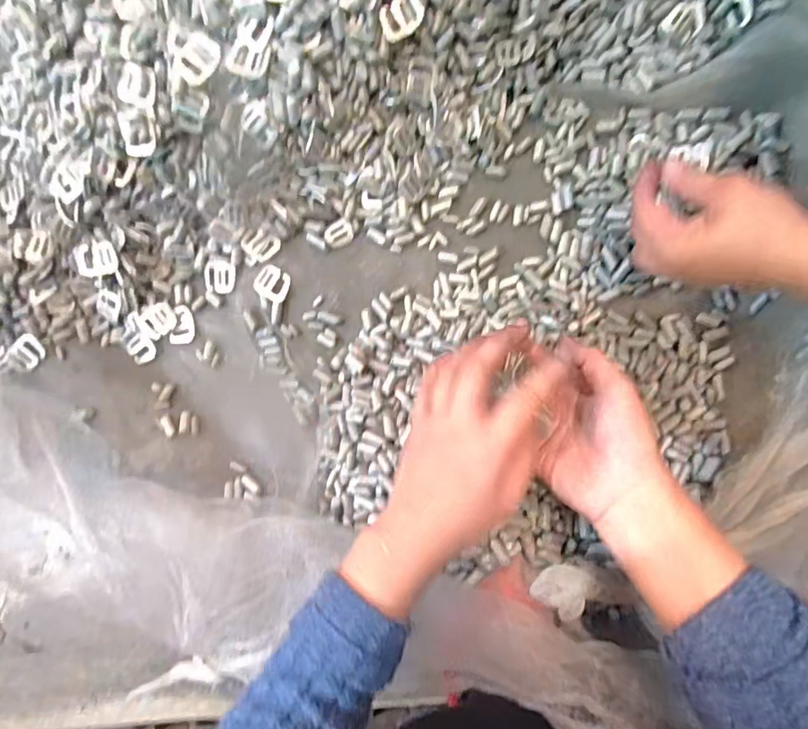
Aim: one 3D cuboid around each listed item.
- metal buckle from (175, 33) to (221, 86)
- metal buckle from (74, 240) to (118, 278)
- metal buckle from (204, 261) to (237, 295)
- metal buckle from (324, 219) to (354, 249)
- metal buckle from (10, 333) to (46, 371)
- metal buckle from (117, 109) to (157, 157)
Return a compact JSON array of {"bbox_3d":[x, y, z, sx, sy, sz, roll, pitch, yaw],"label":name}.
[{"bbox_3d":[-0.155,-0.230,0.382,0.026,0.008,0.037,36,92,2],"label":"metal buckle"},{"bbox_3d":[-0.278,-0.095,0.456,0.038,0.006,0.032,-14,91,0],"label":"metal buckle"},{"bbox_3d":[-0.174,-0.082,0.478,0.032,0.006,0.030,9,91,3],"label":"metal buckle"},{"bbox_3d":[-0.059,-0.120,0.464,0.026,0.007,0.020,-27,89,3],"label":"metal buckle"},{"bbox_3d":[-0.363,-0.014,0.490,0.027,0.008,0.026,42,93,2],"label":"metal buckle"},{"bbox_3d":[-0.209,-0.183,0.396,0.028,0.007,0.034,-5,90,3],"label":"metal buckle"}]

